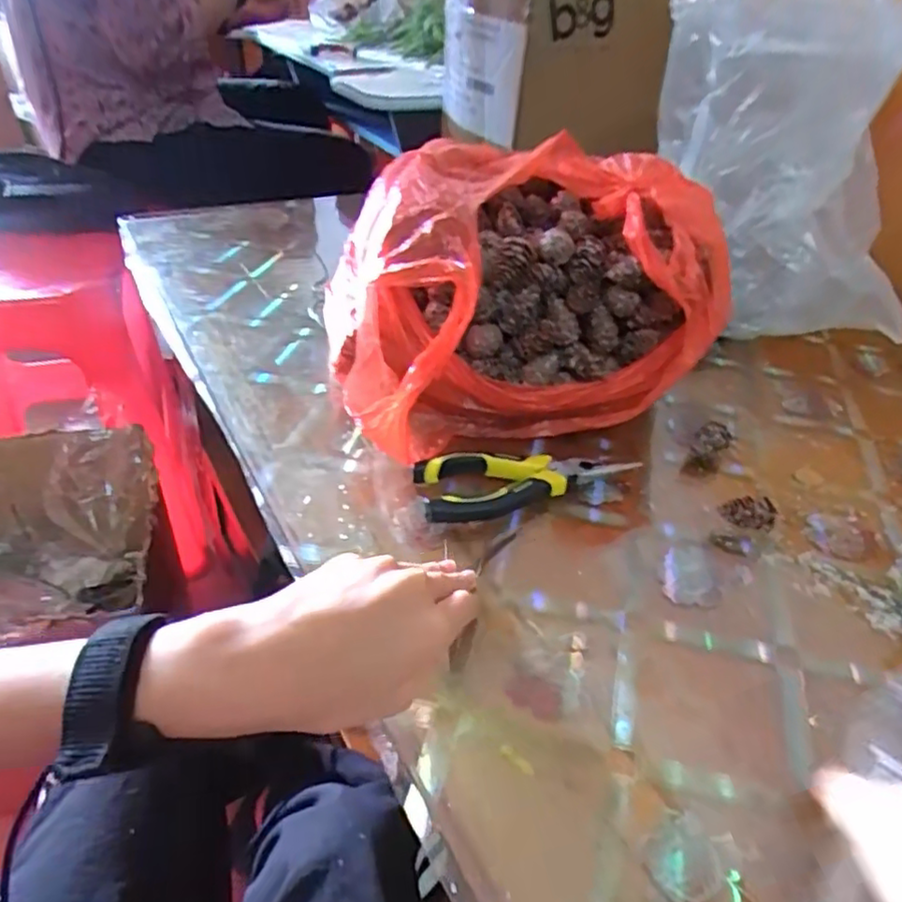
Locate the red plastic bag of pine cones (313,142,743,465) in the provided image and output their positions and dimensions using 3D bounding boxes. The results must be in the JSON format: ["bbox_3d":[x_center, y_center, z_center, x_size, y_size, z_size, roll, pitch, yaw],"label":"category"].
[{"bbox_3d":[0.049,-0.123,0.508,0.267,0.163,0.211,-3,39,-10],"label":"red plastic bag of pine cones"}]

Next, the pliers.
[{"bbox_3d":[0.053,0.019,0.443,0.151,0.021,0.048,-8,40,-17],"label":"pliers"}]

